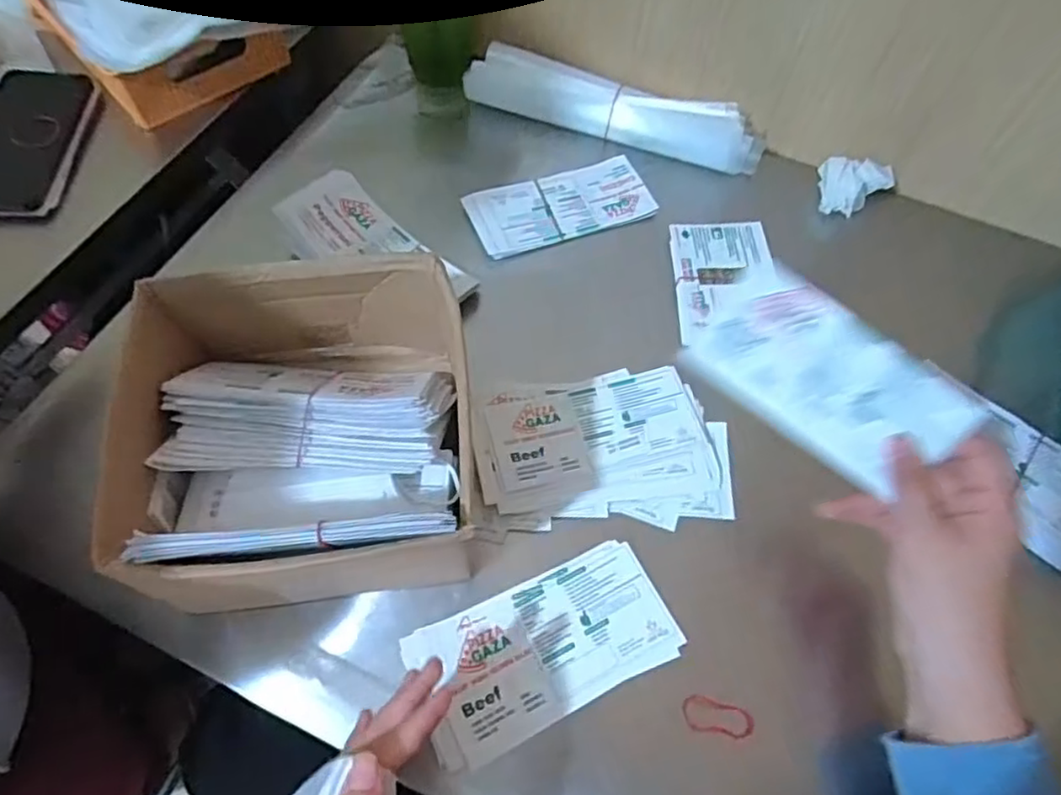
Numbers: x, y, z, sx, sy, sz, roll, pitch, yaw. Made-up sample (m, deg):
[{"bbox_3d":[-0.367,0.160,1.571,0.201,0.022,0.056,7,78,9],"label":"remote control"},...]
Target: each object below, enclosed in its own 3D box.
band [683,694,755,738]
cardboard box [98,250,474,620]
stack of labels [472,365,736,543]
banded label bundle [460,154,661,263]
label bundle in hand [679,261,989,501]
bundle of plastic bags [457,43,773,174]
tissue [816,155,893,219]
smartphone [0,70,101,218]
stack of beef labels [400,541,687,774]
[{"bbox_3d":[0.112,0.189,0.391,0.042,0.005,0.020,9,63,3],"label":"band"},{"bbox_3d":[-0.132,0.019,0.405,0.183,0.114,0.171,-7,63,-5],"label":"cardboard box"},{"bbox_3d":[0.050,0.034,0.464,0.173,0.007,0.113,-4,63,-3],"label":"stack of labels"},{"bbox_3d":[0.026,-0.169,0.572,0.156,0.011,0.075,-19,65,-11],"label":"banded label bundle"},{"bbox_3d":[0.170,-0.011,0.382,0.142,0.009,0.076,43,107,20],"label":"label bundle in hand"},{"bbox_3d":[0.078,-0.269,0.601,0.270,0.049,0.050,18,64,8],"label":"bundle of plastic bags"},{"bbox_3d":[0.277,-0.186,0.576,0.057,0.038,0.050,-31,67,-16],"label":"tissue"},{"bbox_3d":[-0.449,-0.231,0.587,0.083,0.012,0.165,7,66,-13],"label":"smartphone"},{"bbox_3d":[0.010,0.151,0.402,0.155,0.011,0.080,-22,65,-12],"label":"stack of beef labels"}]

